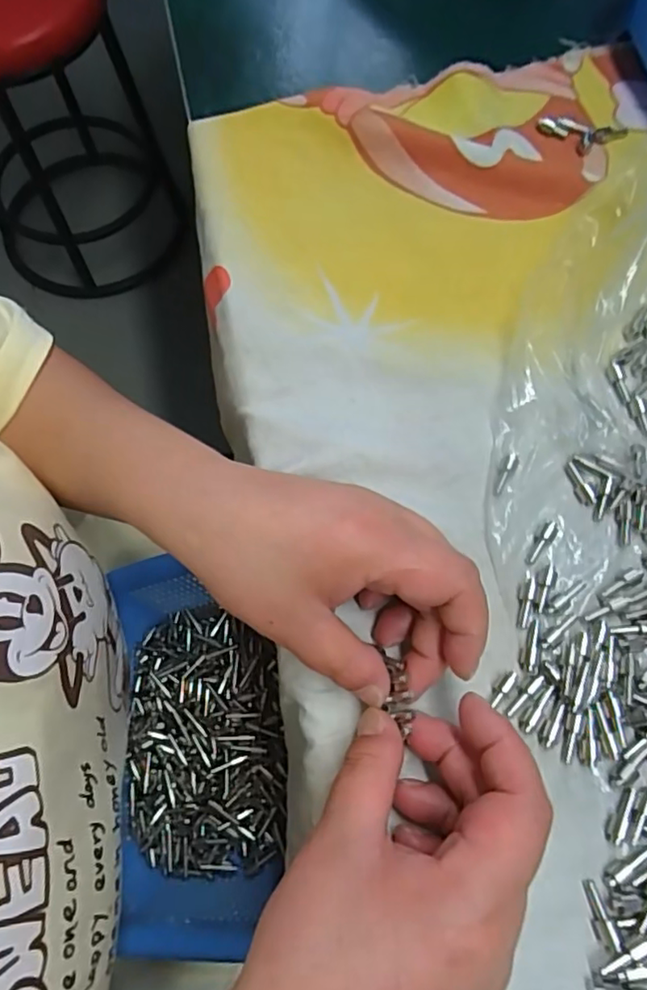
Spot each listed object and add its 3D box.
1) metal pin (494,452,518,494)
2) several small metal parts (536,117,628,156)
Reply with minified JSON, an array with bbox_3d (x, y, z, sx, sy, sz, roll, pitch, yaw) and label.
[{"bbox_3d":[0.087,-0.010,0.281,0.006,0.004,0.021,24,88,8],"label":"metal pin"},{"bbox_3d":[0.154,-0.217,0.353,0.051,0.006,0.025,19,72,6],"label":"several small metal parts"}]

